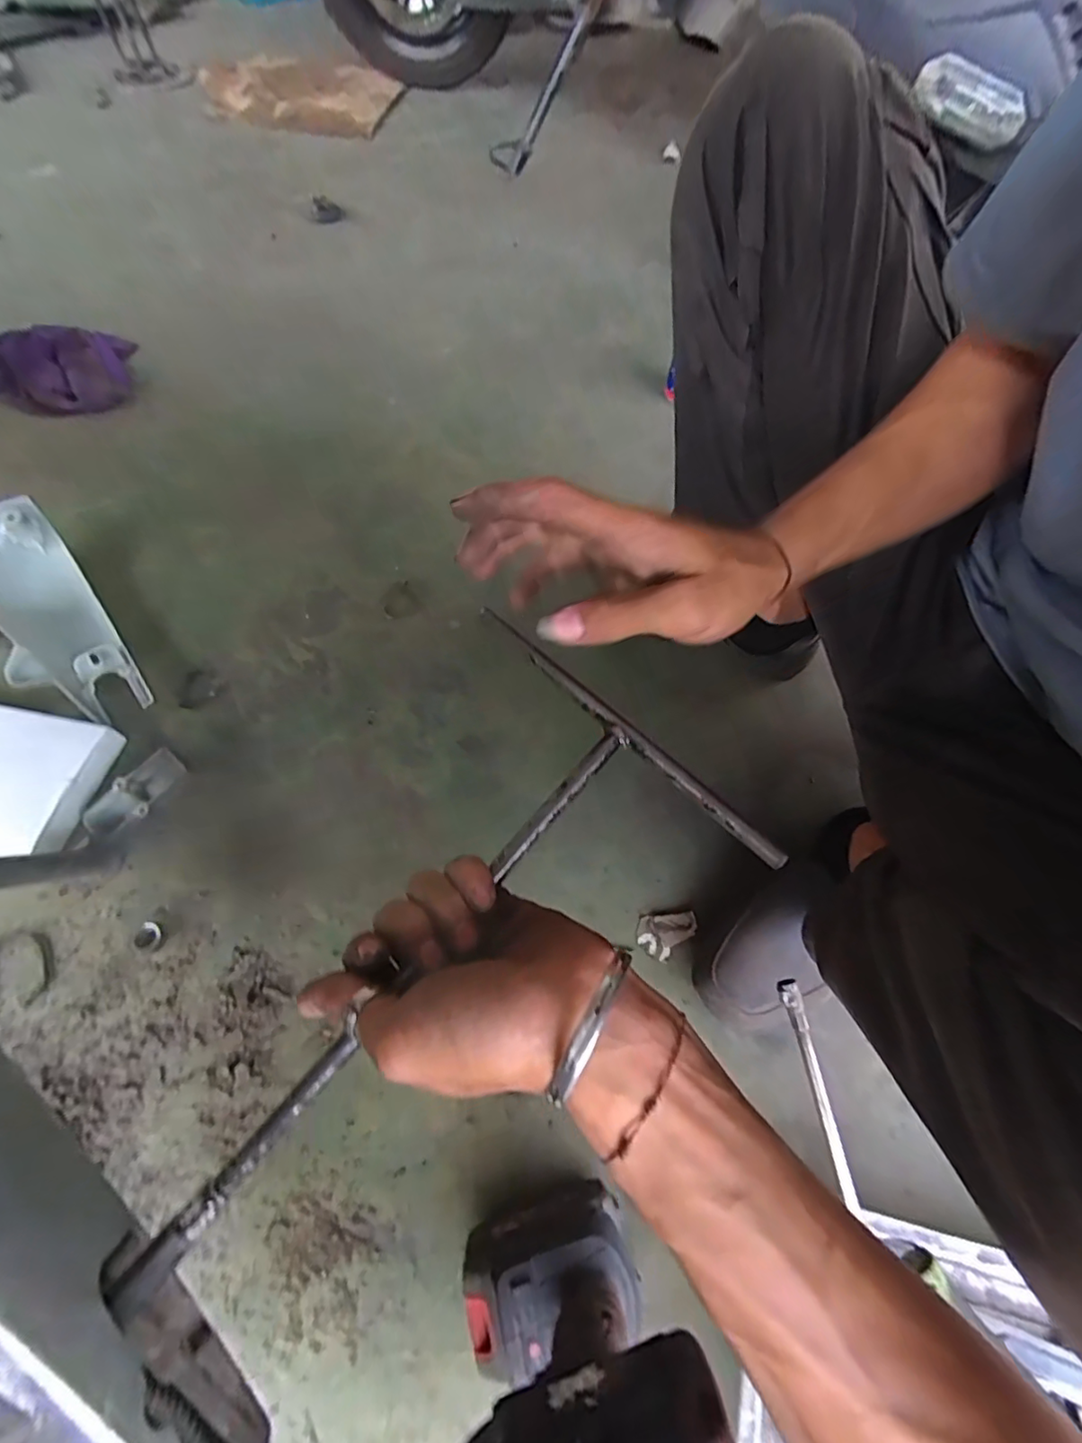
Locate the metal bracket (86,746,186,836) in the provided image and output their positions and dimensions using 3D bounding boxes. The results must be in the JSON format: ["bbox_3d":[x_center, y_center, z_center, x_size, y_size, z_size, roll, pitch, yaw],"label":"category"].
[{"bbox_3d":[-0.400,0.073,0.543,0.043,0.016,0.096,37,68,15],"label":"metal bracket"}]

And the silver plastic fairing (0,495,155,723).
[{"bbox_3d":[-0.557,-0.116,0.617,0.106,0.052,0.319,-35,70,-18],"label":"silver plastic fairing"}]

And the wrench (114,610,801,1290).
[{"bbox_3d":[-0.059,0.099,0.243,0.302,0.022,0.179,-42,72,-14],"label":"wrench"}]

